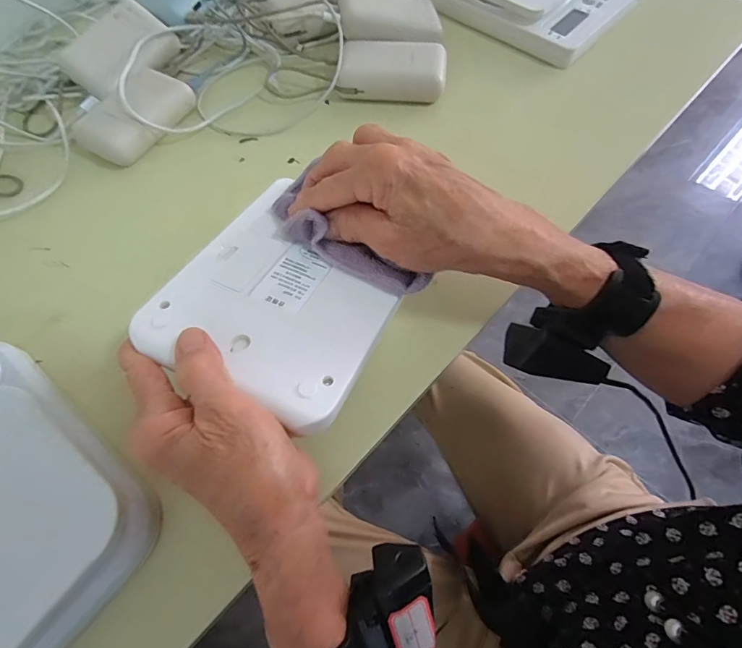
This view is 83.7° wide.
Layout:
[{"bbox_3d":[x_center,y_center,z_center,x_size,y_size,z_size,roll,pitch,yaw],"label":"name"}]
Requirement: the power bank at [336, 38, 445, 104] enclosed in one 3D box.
[{"bbox_3d":[0.022,-0.246,0.402,0.097,0.026,0.065,4,64,4],"label":"power bank"}]

